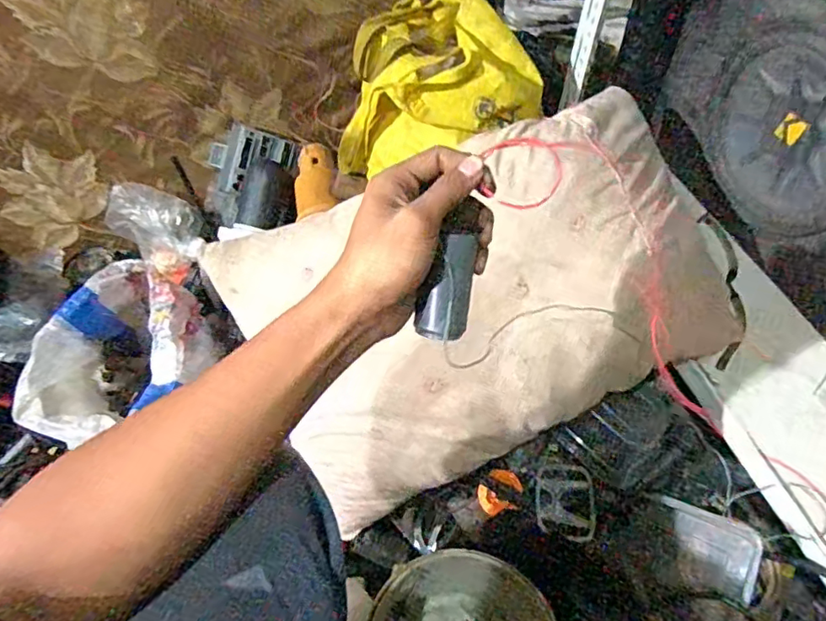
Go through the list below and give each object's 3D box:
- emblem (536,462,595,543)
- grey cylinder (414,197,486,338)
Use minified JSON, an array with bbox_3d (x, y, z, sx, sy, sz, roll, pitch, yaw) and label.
[{"bbox_3d":[0.194,0.243,0.713,0.070,0.006,0.091,2,73,10],"label":"emblem"},{"bbox_3d":[0.023,-0.015,0.377,0.032,0.076,0.027,14,28,11],"label":"grey cylinder"}]

